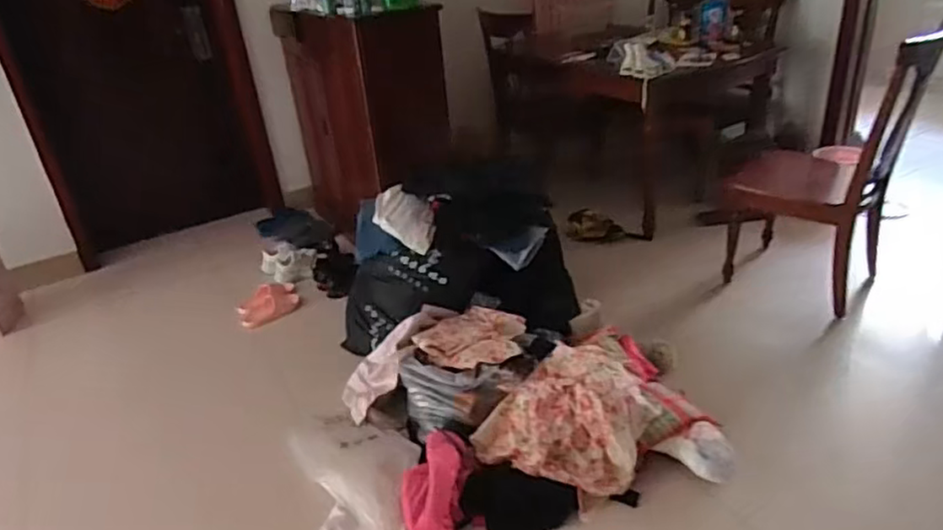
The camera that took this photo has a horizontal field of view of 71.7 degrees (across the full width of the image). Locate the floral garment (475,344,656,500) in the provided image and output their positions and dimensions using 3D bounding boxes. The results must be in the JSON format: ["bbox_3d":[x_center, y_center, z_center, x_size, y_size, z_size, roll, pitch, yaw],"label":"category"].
[{"bbox_3d":[0.272,0.411,1.788,0.391,0.197,0.396,19,37,39],"label":"floral garment"}]

